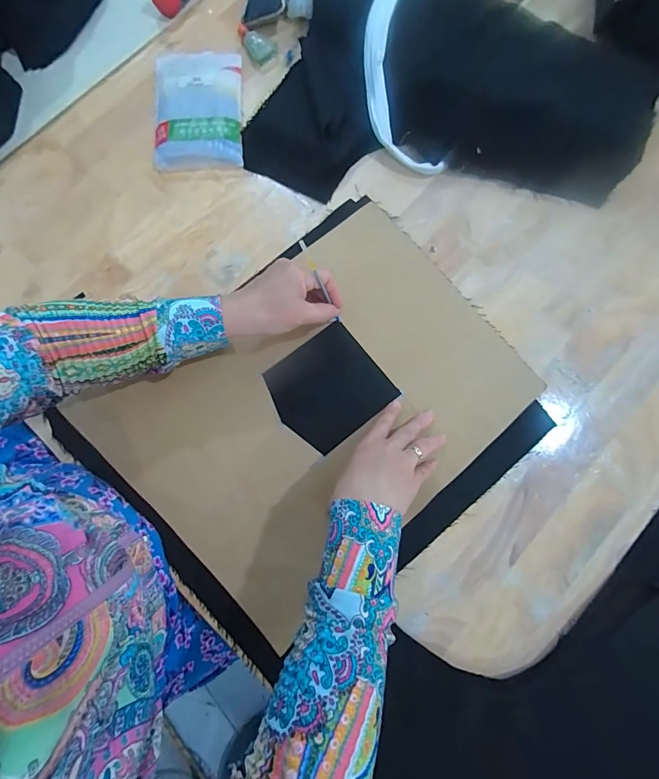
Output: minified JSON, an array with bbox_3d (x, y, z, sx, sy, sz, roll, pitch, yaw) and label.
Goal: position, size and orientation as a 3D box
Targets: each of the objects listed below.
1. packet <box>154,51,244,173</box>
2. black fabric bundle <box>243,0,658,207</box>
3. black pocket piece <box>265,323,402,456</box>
[{"bbox_3d":[-0.174,-0.373,0.502,0.113,0.020,0.179,-4,79,1],"label":"packet"},{"bbox_3d":[0.139,-0.380,0.466,0.481,0.079,0.271,1,79,2],"label":"black fabric bundle"},{"bbox_3d":[-0.002,-0.002,0.431,0.119,0.006,0.114,-37,80,-6],"label":"black pocket piece"}]

